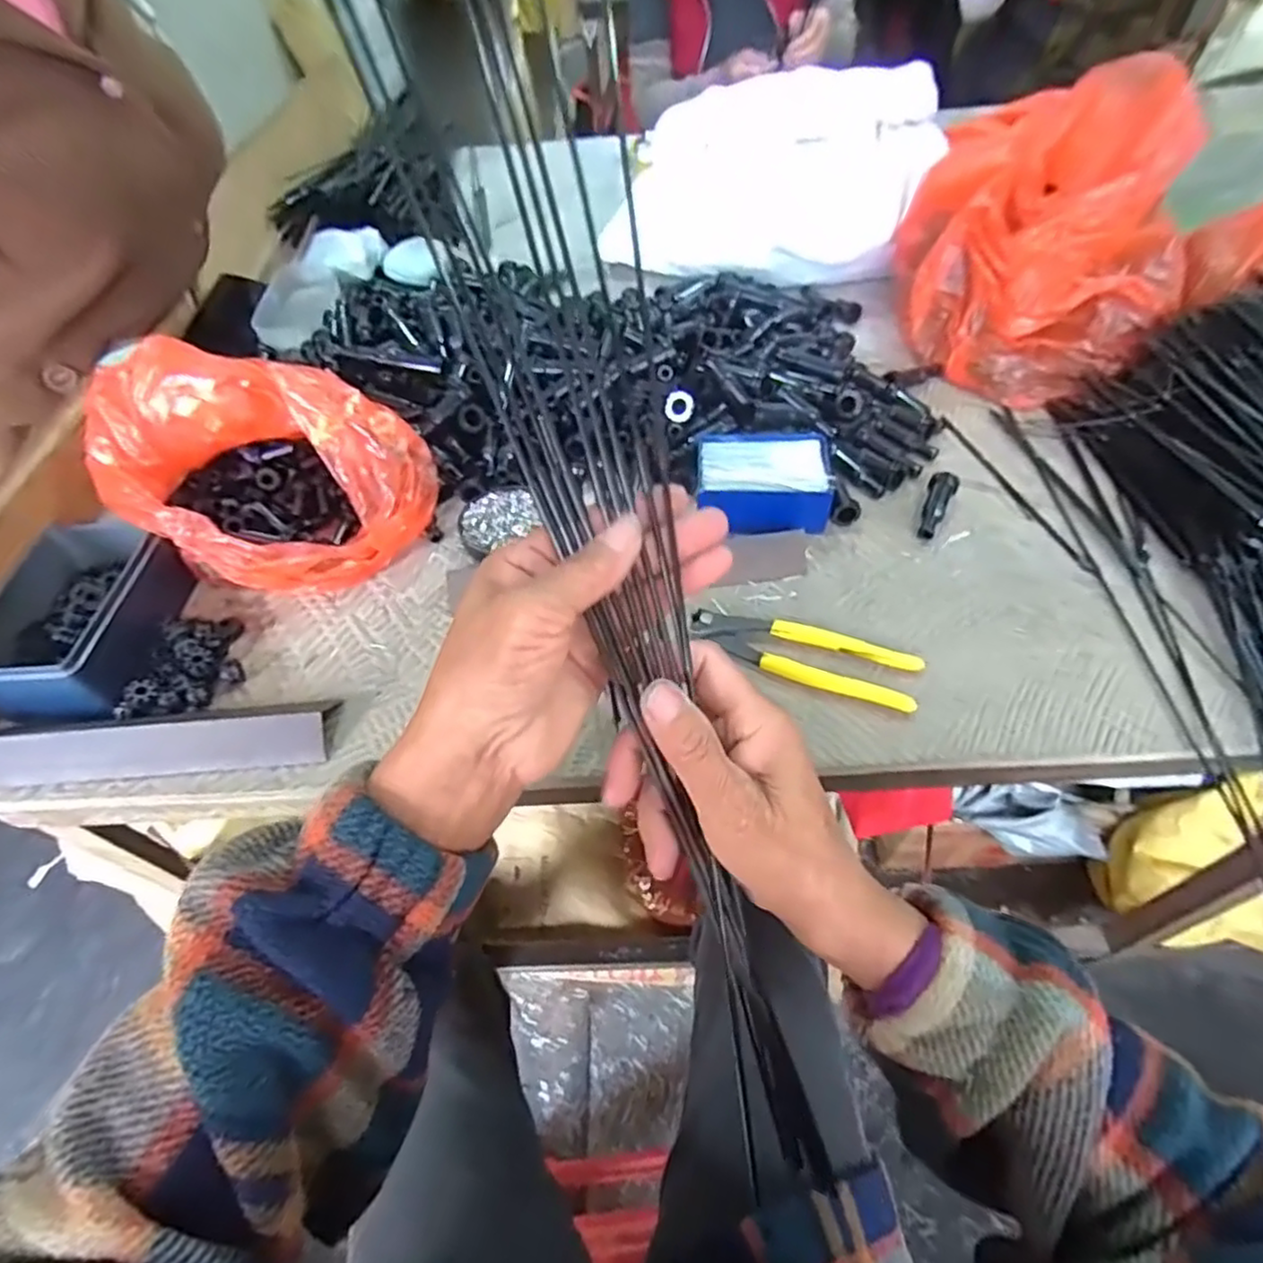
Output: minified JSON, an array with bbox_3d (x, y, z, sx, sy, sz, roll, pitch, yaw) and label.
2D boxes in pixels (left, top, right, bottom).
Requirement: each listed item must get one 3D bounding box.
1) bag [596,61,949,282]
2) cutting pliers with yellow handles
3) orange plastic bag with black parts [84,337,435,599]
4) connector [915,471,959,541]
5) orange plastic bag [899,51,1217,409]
[{"bbox_3d":[0.164,-0.540,0.790,0.357,0.179,0.166,11,54,13],"label":"bag"},{"bbox_3d":[0.120,0.015,0.475,0.157,0.014,0.044,15,55,15],"label":"cutting pliers with yellow handles"},{"bbox_3d":[-0.287,-0.133,0.534,0.217,0.127,0.185,24,58,21],"label":"orange plastic bag with black parts"},{"bbox_3d":[0.252,-0.106,0.558,0.020,0.015,0.070,23,58,21],"label":"connector"},{"bbox_3d":[0.407,-0.374,0.643,0.238,0.180,0.228,0,53,5],"label":"orange plastic bag"}]

